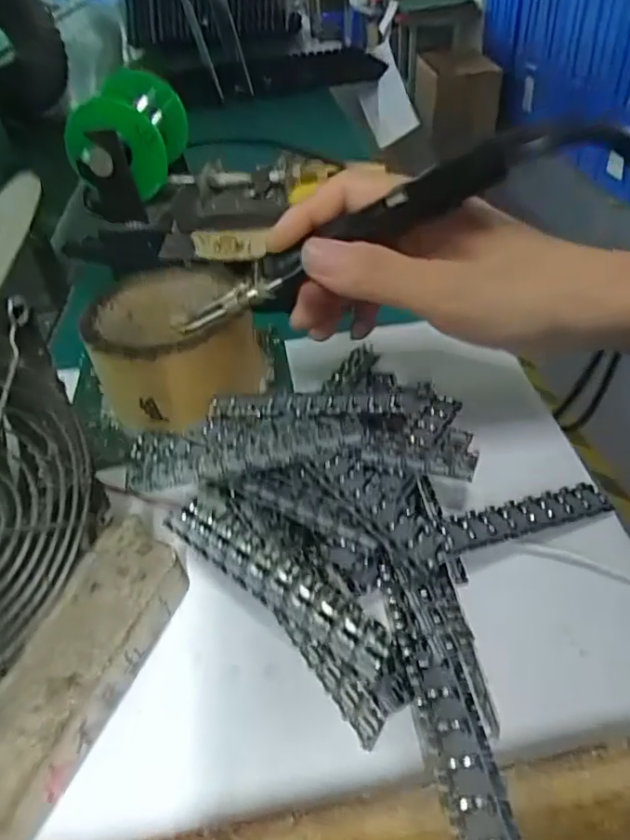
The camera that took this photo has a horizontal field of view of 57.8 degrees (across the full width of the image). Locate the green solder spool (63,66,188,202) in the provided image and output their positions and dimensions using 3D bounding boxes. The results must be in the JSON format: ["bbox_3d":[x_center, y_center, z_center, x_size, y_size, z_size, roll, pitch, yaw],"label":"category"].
[{"bbox_3d":[-0.128,-0.202,0.409,0.057,0.071,0.081,-2,43,1],"label":"green solder spool"}]

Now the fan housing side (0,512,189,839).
[{"bbox_3d":[-0.090,0.090,0.219,0.044,0.025,0.115,12,45,16],"label":"fan housing side"}]

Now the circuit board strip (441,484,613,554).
[{"bbox_3d":[0.093,0.042,0.254,0.091,0.004,0.018,-9,46,-23],"label":"circuit board strip"}]

